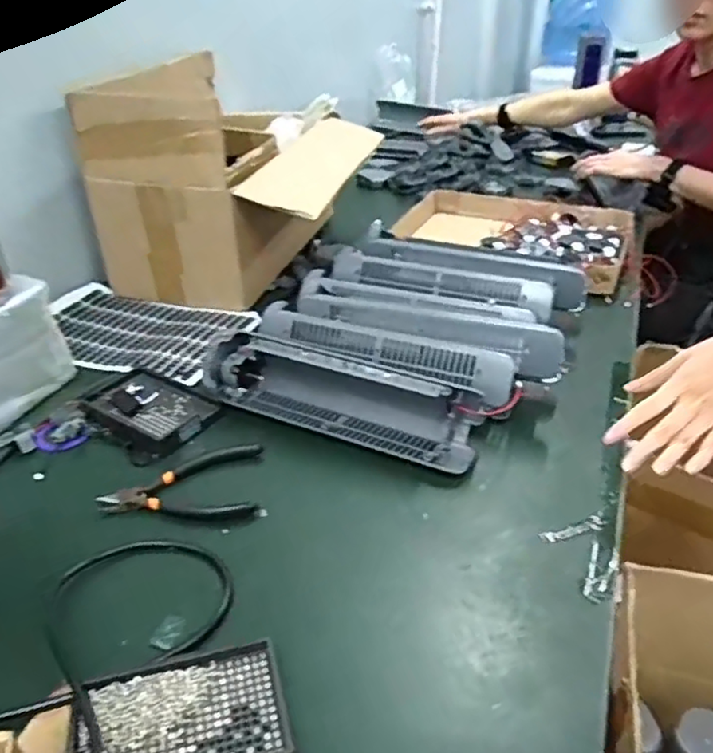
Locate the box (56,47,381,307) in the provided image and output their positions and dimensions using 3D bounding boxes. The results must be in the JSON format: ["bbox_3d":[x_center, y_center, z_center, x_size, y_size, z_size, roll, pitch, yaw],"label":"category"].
[{"bbox_3d":[-0.184,-0.320,0.991,0.339,0.257,0.399,7,33,13],"label":"box"}]

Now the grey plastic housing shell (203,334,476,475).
[{"bbox_3d":[-0.018,0.018,0.687,0.305,0.065,0.088,17,38,23],"label":"grey plastic housing shell"}]

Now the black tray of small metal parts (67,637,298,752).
[{"bbox_3d":[-0.112,0.222,0.411,0.132,0.020,0.095,-9,36,-13],"label":"black tray of small metal parts"}]

